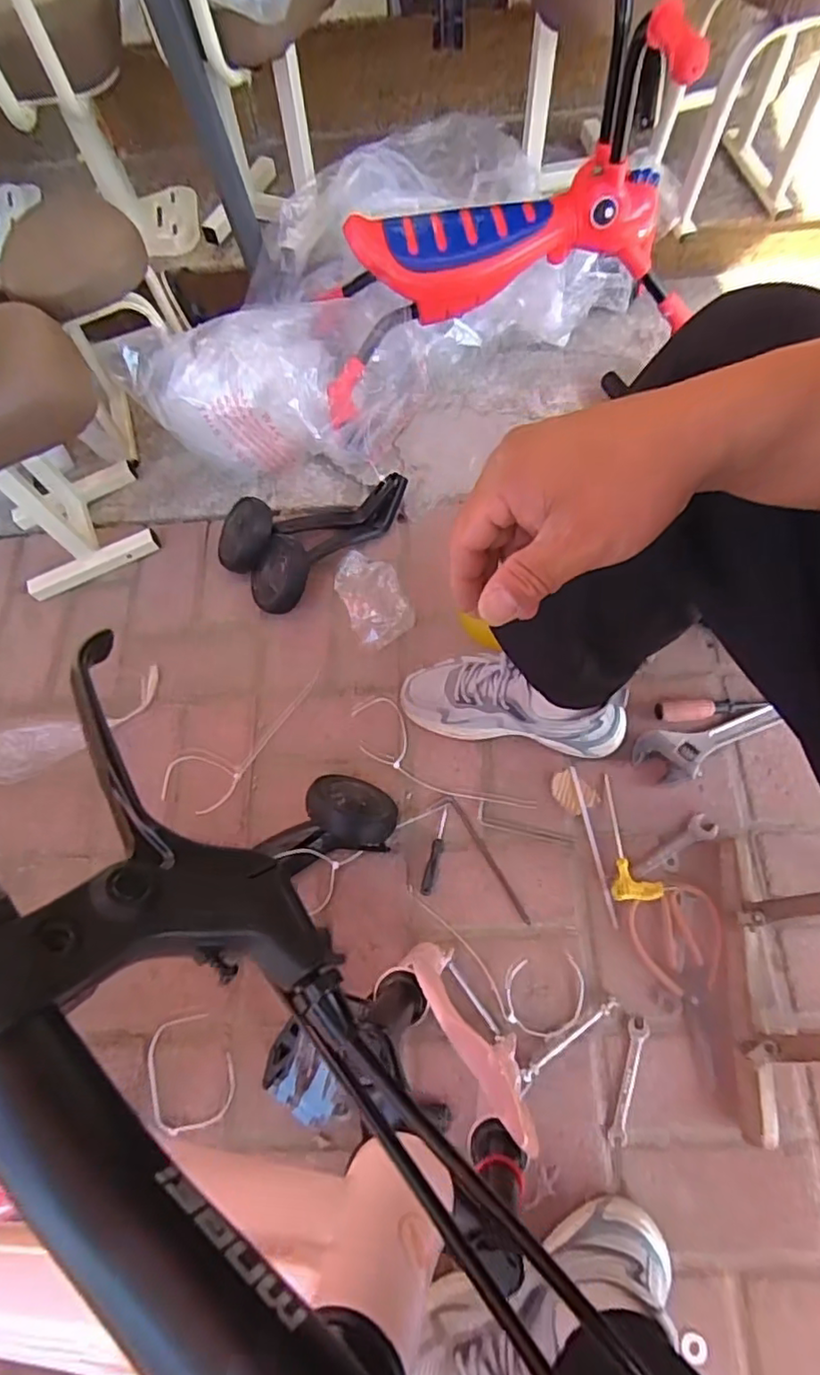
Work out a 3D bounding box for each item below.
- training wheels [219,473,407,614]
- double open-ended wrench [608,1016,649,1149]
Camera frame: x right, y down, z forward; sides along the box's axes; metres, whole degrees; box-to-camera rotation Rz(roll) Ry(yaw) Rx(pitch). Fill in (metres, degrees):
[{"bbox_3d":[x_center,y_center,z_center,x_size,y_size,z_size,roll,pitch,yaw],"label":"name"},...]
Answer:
[{"bbox_3d":[-0.147,-0.239,0.879,0.267,0.068,0.162,-43,71,-13],"label":"training wheels"},{"bbox_3d":[0.228,0.409,0.630,0.020,0.009,0.117,16,69,10],"label":"double open-ended wrench"}]

